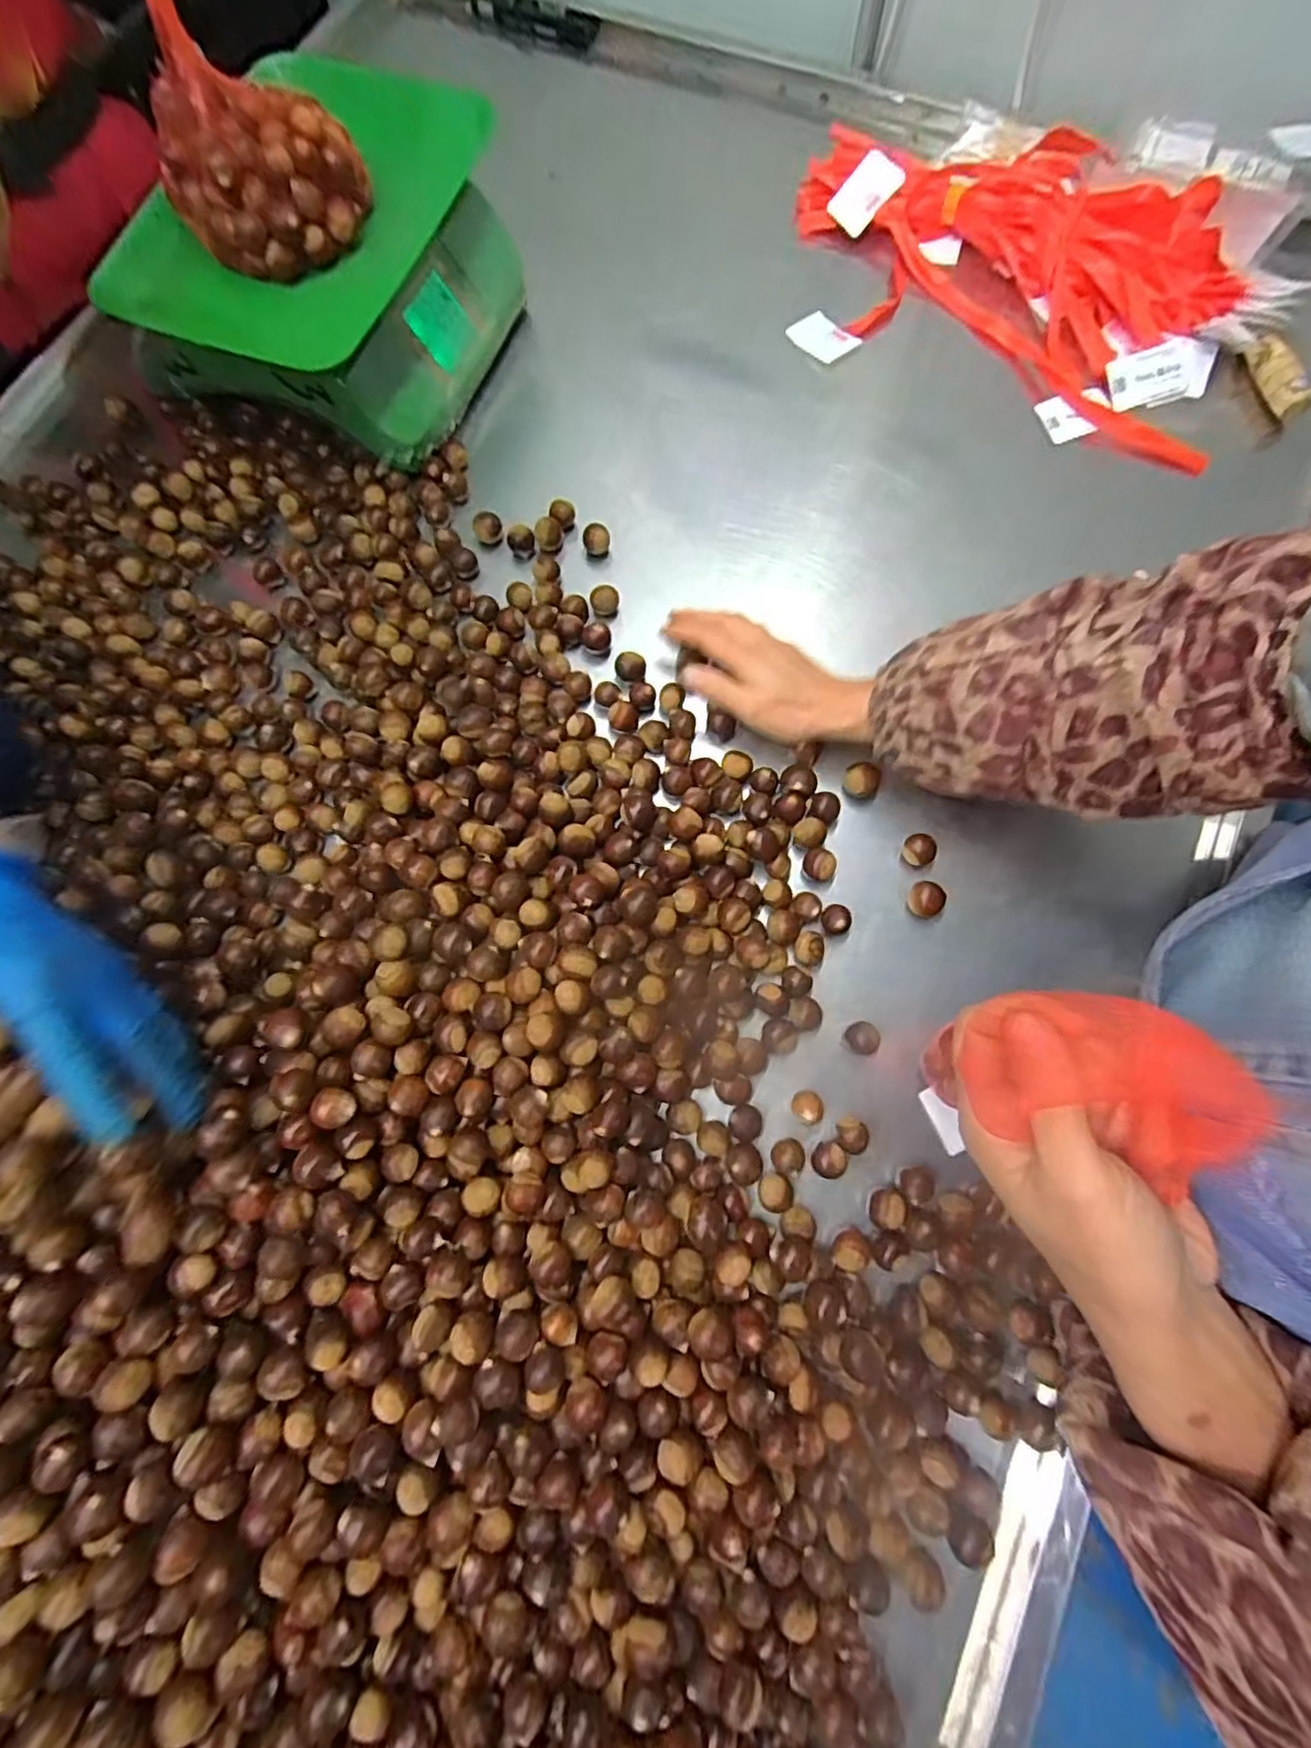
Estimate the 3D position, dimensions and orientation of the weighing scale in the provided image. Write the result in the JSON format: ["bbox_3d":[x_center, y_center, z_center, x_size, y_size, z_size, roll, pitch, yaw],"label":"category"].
[{"bbox_3d":[-0.259,-0.490,0.541,0.239,0.129,0.279,14,76,5],"label":"weighing scale"}]

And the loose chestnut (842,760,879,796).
[{"bbox_3d":[0.150,-0.068,0.482,0.022,0.029,0.023,0,76,1],"label":"loose chestnut"}]

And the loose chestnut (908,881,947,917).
[{"bbox_3d":[0.188,0.019,0.459,0.021,0.023,0.023,0,76,1],"label":"loose chestnut"}]

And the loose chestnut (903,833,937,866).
[{"bbox_3d":[0.186,-0.015,0.467,0.018,0.026,0.022,-40,78,-8],"label":"loose chestnut"}]

